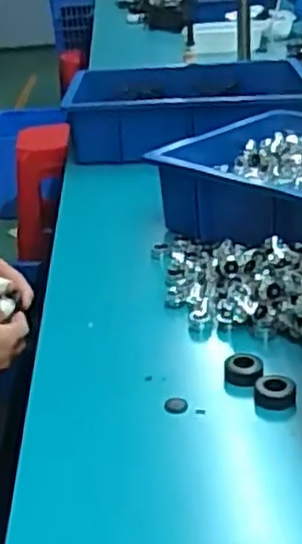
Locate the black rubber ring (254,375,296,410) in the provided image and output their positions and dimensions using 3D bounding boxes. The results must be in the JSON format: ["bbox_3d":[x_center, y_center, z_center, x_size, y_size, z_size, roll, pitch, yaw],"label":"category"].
[{"bbox_3d":[0.111,0.108,0.670,0.037,0.017,0.037,0,28,10],"label":"black rubber ring"}]

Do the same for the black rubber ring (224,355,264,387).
[{"bbox_3d":[0.087,0.092,0.702,0.035,0.014,0.040,-1,28,7],"label":"black rubber ring"}]

